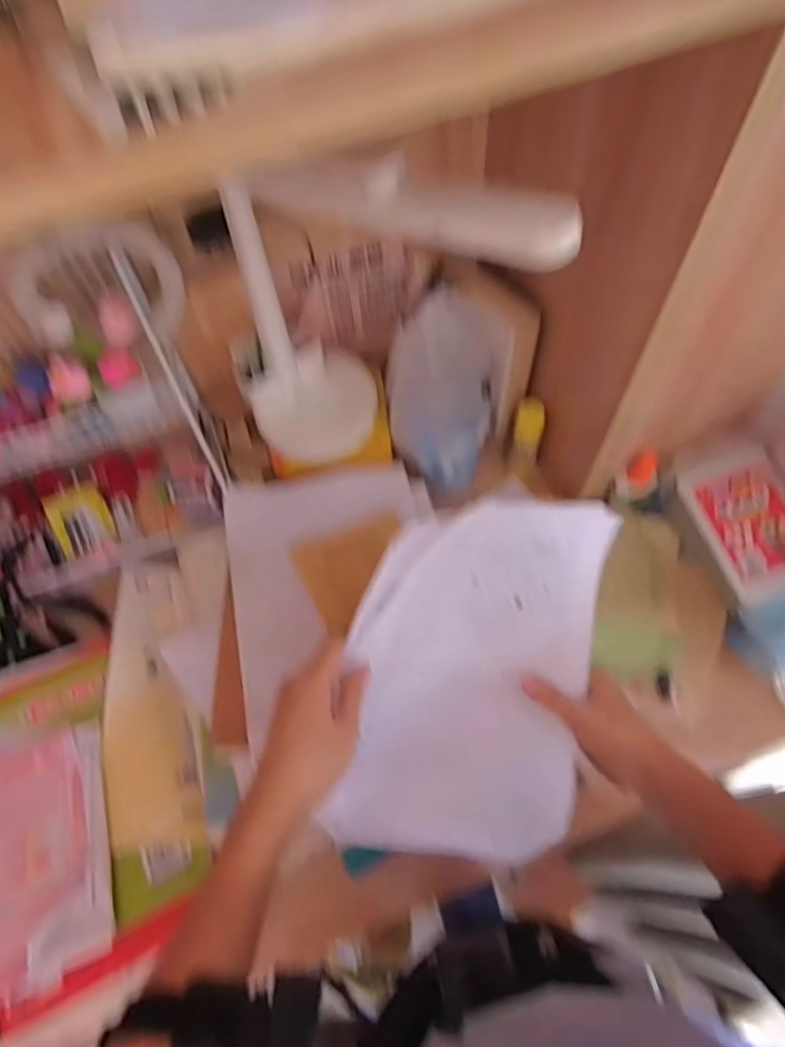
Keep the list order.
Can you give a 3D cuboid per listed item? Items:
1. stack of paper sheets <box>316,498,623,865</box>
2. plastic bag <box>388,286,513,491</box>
[{"bbox_3d":[0.066,0.112,0.468,0.195,0.112,0.289,12,82,-3],"label":"stack of paper sheets"},{"bbox_3d":[0.057,-0.149,0.671,0.101,0.210,0.118,19,66,12],"label":"plastic bag"}]

